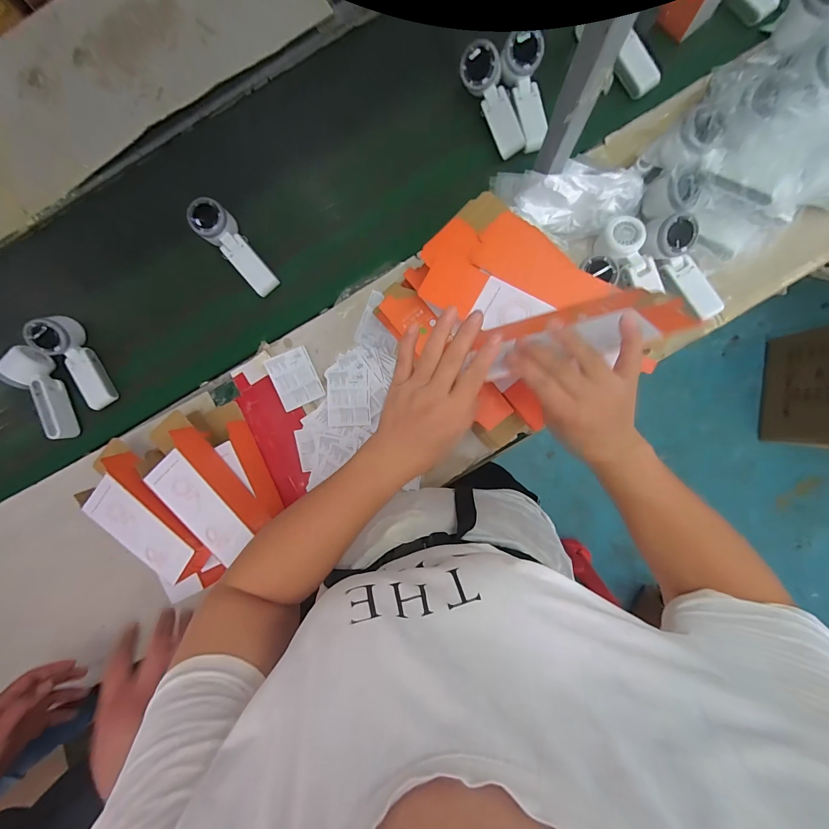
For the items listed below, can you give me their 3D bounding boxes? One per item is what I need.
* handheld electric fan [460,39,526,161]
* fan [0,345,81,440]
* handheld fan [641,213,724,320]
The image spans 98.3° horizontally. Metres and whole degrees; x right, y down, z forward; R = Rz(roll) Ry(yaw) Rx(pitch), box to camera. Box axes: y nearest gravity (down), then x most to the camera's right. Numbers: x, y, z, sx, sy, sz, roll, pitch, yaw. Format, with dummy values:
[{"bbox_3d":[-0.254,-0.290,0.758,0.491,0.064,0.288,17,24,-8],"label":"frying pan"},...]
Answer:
[{"bbox_3d":[0.127,-0.493,0.568,0.053,0.030,0.158,-29,103,1],"label":"handheld electric fan"},{"bbox_3d":[-0.635,-0.031,0.607,0.065,0.049,0.158,-19,89,1],"label":"fan"},{"bbox_3d":[0.397,-0.215,0.526,0.056,0.043,0.168,-32,89,1],"label":"handheld fan"}]

